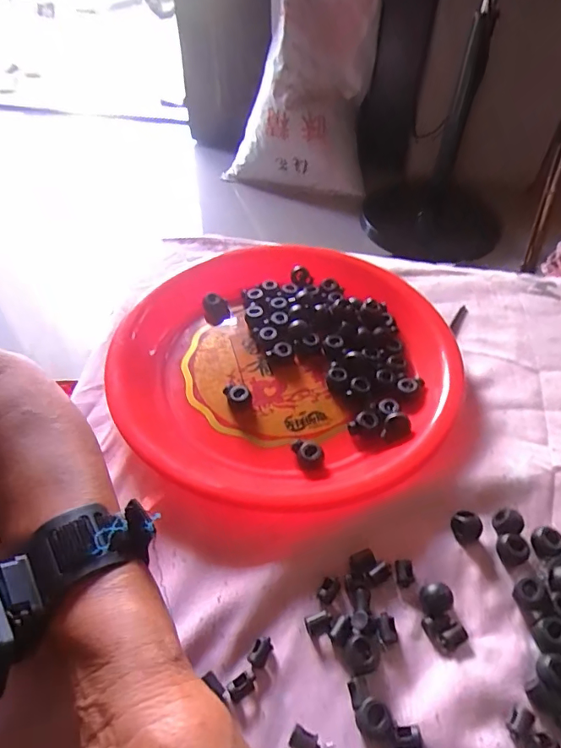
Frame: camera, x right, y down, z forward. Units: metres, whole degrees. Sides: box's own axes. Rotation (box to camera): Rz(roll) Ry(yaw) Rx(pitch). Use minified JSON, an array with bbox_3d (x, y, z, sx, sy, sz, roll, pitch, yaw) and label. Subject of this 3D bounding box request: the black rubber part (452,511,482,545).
[{"bbox_3d":[0.112,0.092,0.288,0.017,0.014,0.014,35,58,26],"label":"black rubber part"}]

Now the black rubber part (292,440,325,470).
[{"bbox_3d":[0.020,0.054,0.323,0.017,0.013,0.021,-15,52,-13],"label":"black rubber part"}]

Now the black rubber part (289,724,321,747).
[{"bbox_3d":[0.012,0.175,0.227,0.014,0.006,0.009,19,52,14],"label":"black rubber part"}]

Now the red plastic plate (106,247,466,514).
[{"bbox_3d":[0.004,-0.012,0.370,0.245,0.030,0.248,0,50,-1],"label":"red plastic plate"}]

